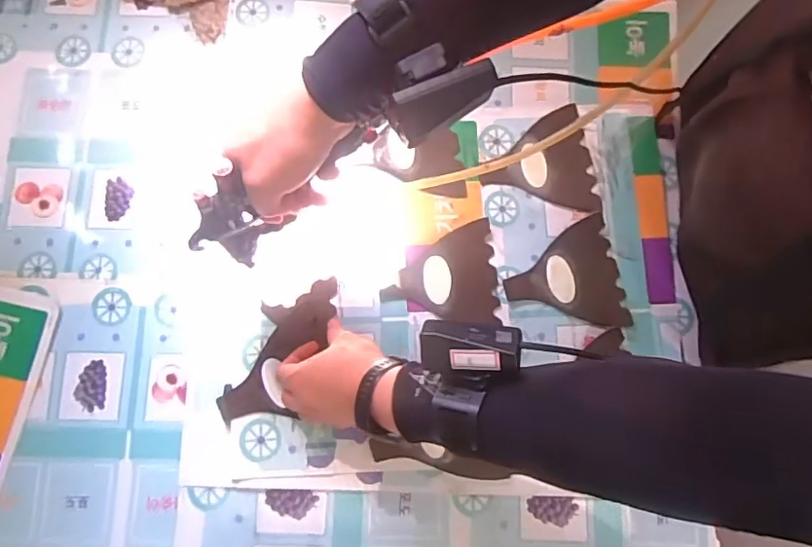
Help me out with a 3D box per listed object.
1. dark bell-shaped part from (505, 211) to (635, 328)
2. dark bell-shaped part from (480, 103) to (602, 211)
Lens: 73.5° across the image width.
[{"bbox_3d":[0.165,0.008,0.569,0.119,0.006,0.113,-13,78,-5],"label":"dark bell-shaped part"},{"bbox_3d":[0.140,-0.115,0.585,0.117,0.007,0.113,-11,81,-3],"label":"dark bell-shaped part"}]

